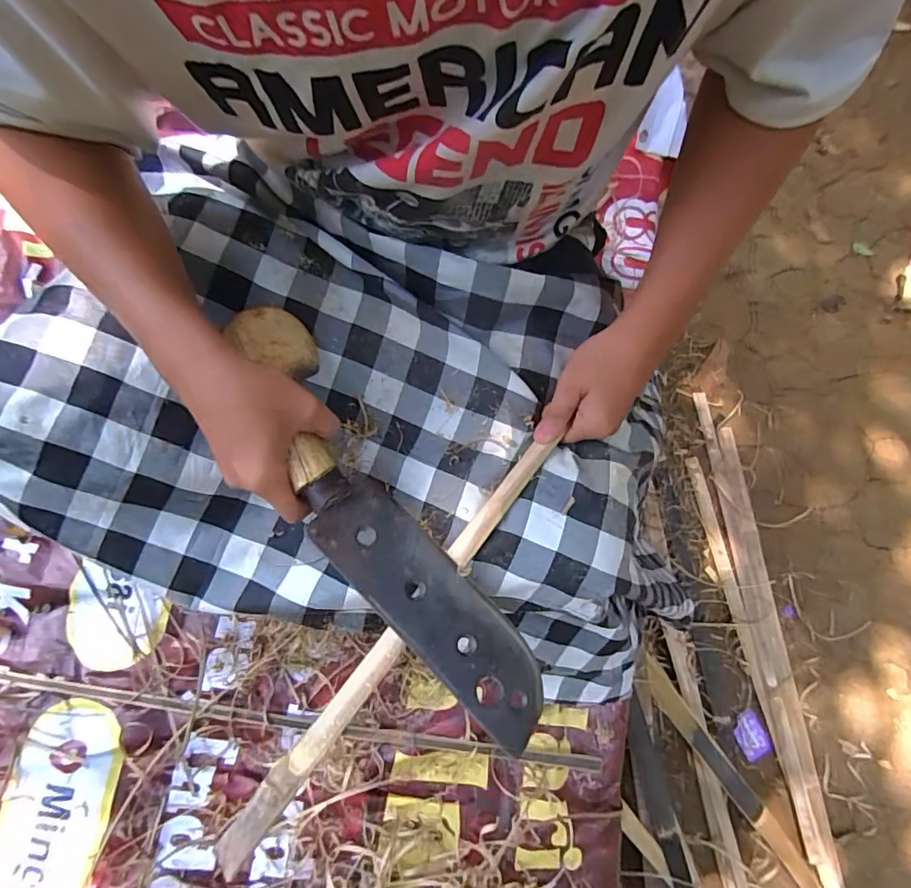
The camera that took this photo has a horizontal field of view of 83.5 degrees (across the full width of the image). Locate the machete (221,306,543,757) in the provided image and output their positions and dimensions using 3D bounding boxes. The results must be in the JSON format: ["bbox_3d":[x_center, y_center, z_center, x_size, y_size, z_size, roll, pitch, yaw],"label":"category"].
[{"bbox_3d":[-0.063,0.055,0.386,0.084,0.035,0.370,-31,81,-34],"label":"machete"}]

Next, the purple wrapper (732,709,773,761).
[{"bbox_3d":[0.576,0.569,0.997,0.056,0.012,0.084,-21,81,-9],"label":"purple wrapper"}]

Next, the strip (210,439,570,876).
[{"bbox_3d":[-0.039,0.138,0.379,0.023,0.011,0.363,38,76,8],"label":"strip"}]

